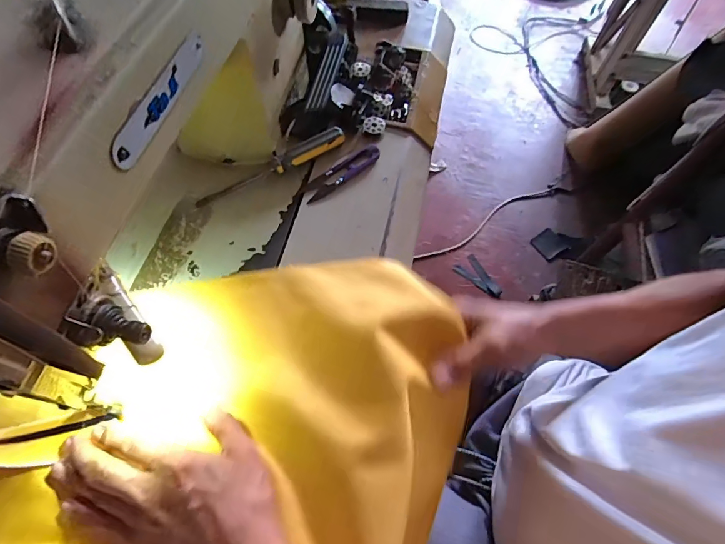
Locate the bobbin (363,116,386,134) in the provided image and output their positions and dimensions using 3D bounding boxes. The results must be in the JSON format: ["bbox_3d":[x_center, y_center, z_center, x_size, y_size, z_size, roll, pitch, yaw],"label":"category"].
[{"bbox_3d":[0.014,-0.167,0.469,0.024,0.007,0.025,1,62,-1],"label":"bobbin"}]

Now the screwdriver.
[{"bbox_3d":[-0.094,-0.112,0.432,0.165,0.019,0.023,-25,65,-14],"label":"screwdriver"}]

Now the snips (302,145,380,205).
[{"bbox_3d":[-0.021,-0.108,0.441,0.098,0.005,0.027,-38,69,-19],"label":"snips"}]

